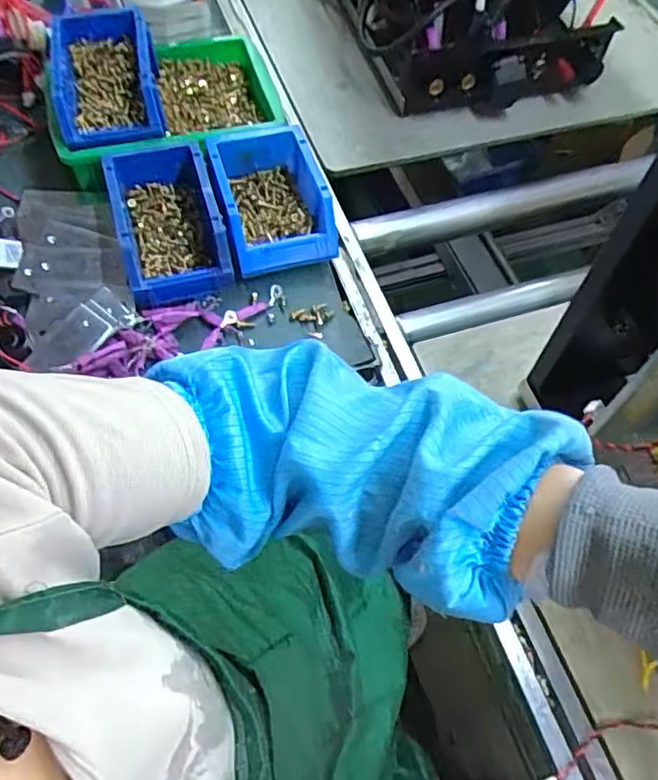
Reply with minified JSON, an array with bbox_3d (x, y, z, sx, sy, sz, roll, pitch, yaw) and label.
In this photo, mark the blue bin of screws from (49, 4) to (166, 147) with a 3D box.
[{"bbox_3d":[-0.248,-0.350,0.673,0.107,0.057,0.175,-10,61,-9],"label":"blue bin of screws"}]

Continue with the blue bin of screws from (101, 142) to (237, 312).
[{"bbox_3d":[-0.166,-0.177,0.632,0.099,0.063,0.170,-14,61,-10],"label":"blue bin of screws"}]

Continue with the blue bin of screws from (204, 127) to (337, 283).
[{"bbox_3d":[-0.059,-0.209,0.657,0.112,0.063,0.154,-13,61,-10],"label":"blue bin of screws"}]

